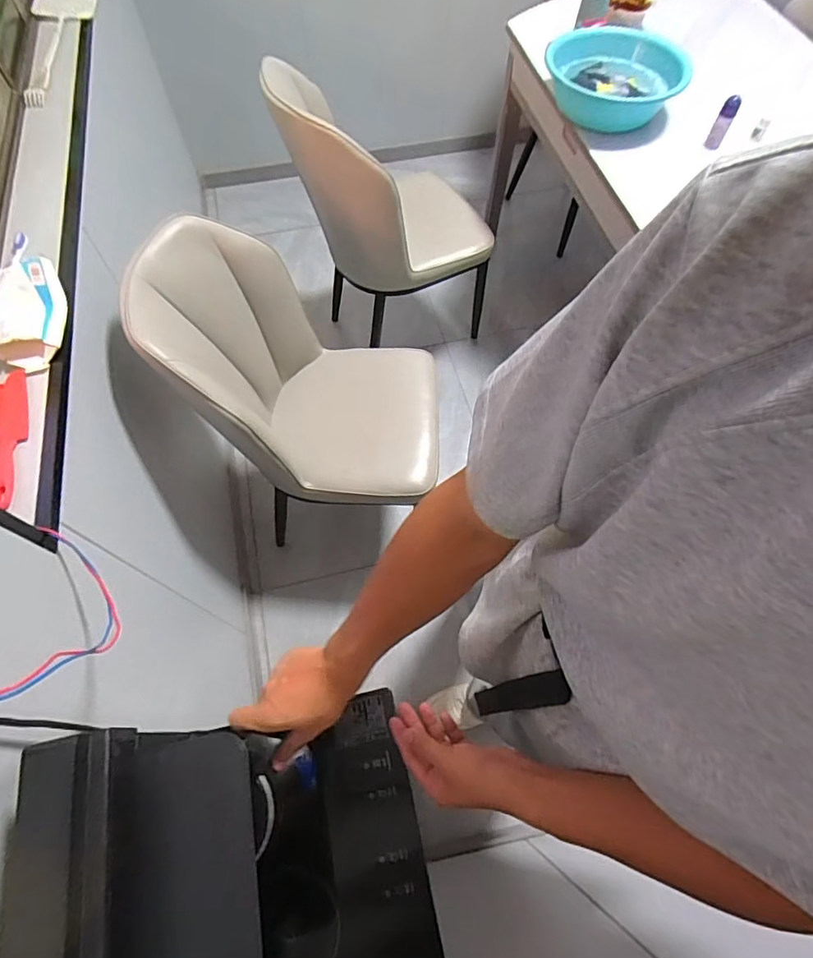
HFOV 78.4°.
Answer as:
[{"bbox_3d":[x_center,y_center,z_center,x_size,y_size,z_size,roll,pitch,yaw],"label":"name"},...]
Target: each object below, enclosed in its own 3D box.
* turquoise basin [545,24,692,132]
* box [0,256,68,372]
[{"bbox_3d":[0.522,-1.043,1.275,0.348,0.087,0.371,0,63,-1],"label":"turquoise basin"},{"bbox_3d":[-0.561,-0.248,0.735,0.106,0.050,0.202,-13,64,-7],"label":"box"}]

